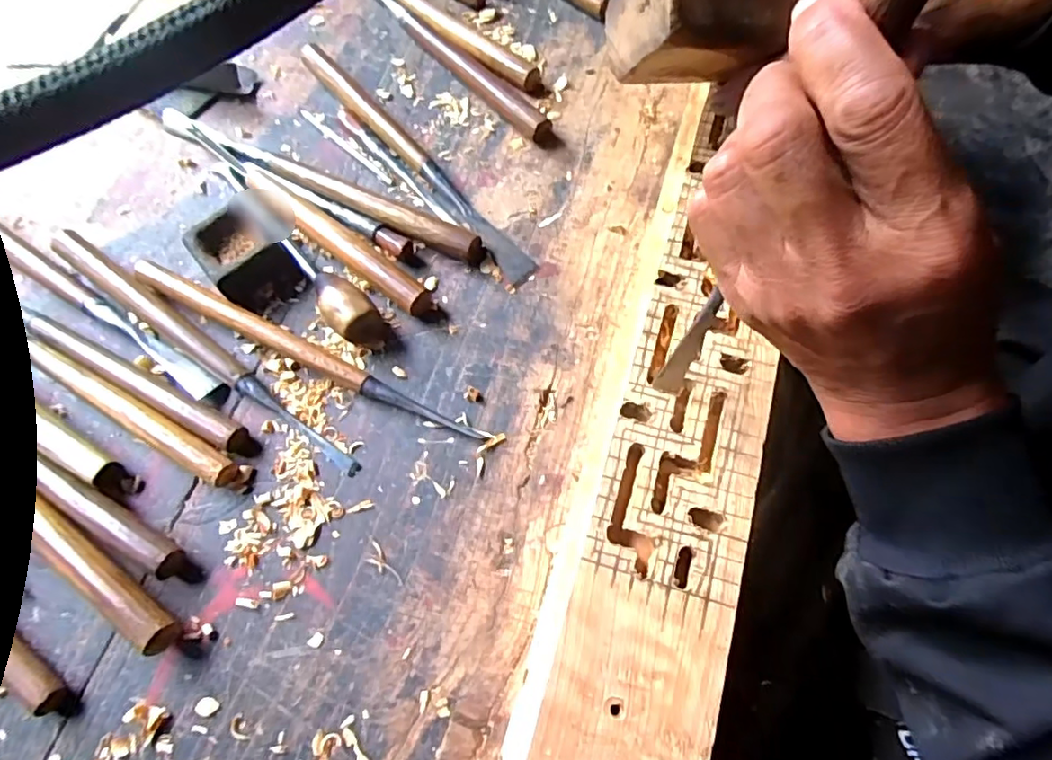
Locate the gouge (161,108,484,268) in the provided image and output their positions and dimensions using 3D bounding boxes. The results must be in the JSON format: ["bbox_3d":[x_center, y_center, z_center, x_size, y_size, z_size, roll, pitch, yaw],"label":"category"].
[{"bbox_3d":[-0.144,-0.133,0.381,0.256,0.018,0.019,26,72,12],"label":"gouge"}]

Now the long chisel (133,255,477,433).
[{"bbox_3d":[-0.133,-0.021,0.338,0.231,0.014,0.022,26,72,12],"label":"long chisel"}]

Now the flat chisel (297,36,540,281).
[{"bbox_3d":[-0.078,-0.154,0.387,0.018,0.014,0.248,-38,71,-12],"label":"flat chisel"}]

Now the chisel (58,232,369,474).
[{"bbox_3d":[-0.196,-0.021,0.340,0.252,0.016,0.017,34,73,14],"label":"chisel"}]

